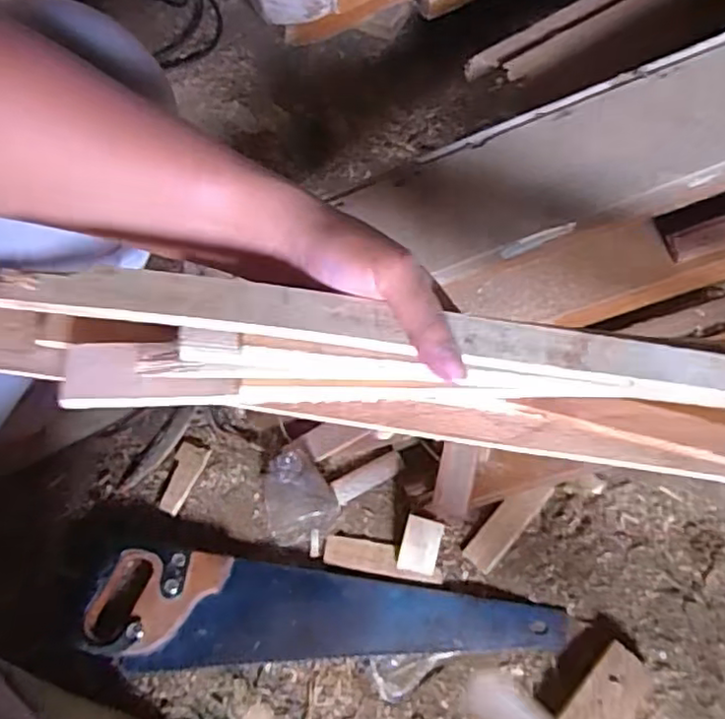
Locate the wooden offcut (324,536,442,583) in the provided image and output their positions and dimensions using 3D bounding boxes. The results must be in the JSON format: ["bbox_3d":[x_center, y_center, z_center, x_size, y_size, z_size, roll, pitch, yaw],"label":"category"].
[{"bbox_3d":[0.022,0.217,0.683,0.126,0.006,0.035,7,70,6],"label":"wooden offcut"}]

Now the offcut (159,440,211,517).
[{"bbox_3d":[-0.208,0.135,0.720,0.036,0.006,0.082,17,71,10],"label":"offcut"}]

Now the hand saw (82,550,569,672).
[{"bbox_3d":[-0.035,0.265,0.649,0.477,0.026,0.105,1,69,4],"label":"hand saw"}]

